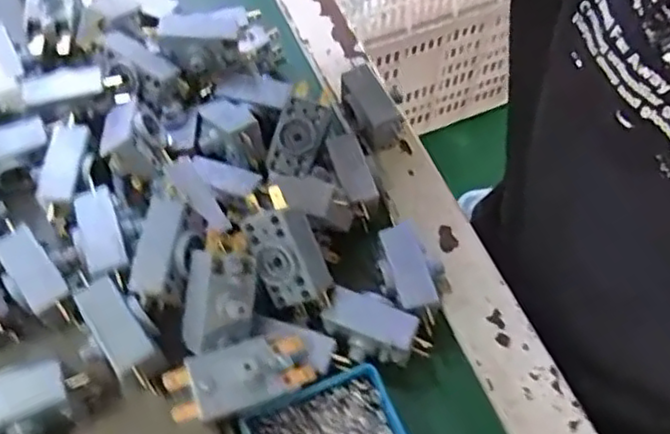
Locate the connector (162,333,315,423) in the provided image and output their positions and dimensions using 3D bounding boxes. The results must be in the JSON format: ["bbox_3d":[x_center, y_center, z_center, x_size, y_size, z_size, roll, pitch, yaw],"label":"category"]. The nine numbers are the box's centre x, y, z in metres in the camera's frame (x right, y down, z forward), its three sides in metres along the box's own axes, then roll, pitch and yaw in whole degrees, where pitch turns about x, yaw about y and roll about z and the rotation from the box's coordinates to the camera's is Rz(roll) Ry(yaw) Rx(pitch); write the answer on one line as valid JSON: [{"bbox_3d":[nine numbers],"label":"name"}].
[{"bbox_3d":[-0.041,0.071,0.302,0.067,0.021,0.029,-11,59,-26],"label":"connector"}]

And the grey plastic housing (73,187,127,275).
[{"bbox_3d":[-0.117,0.007,0.330,0.019,0.007,0.046,-19,61,-10],"label":"grey plastic housing"}]

